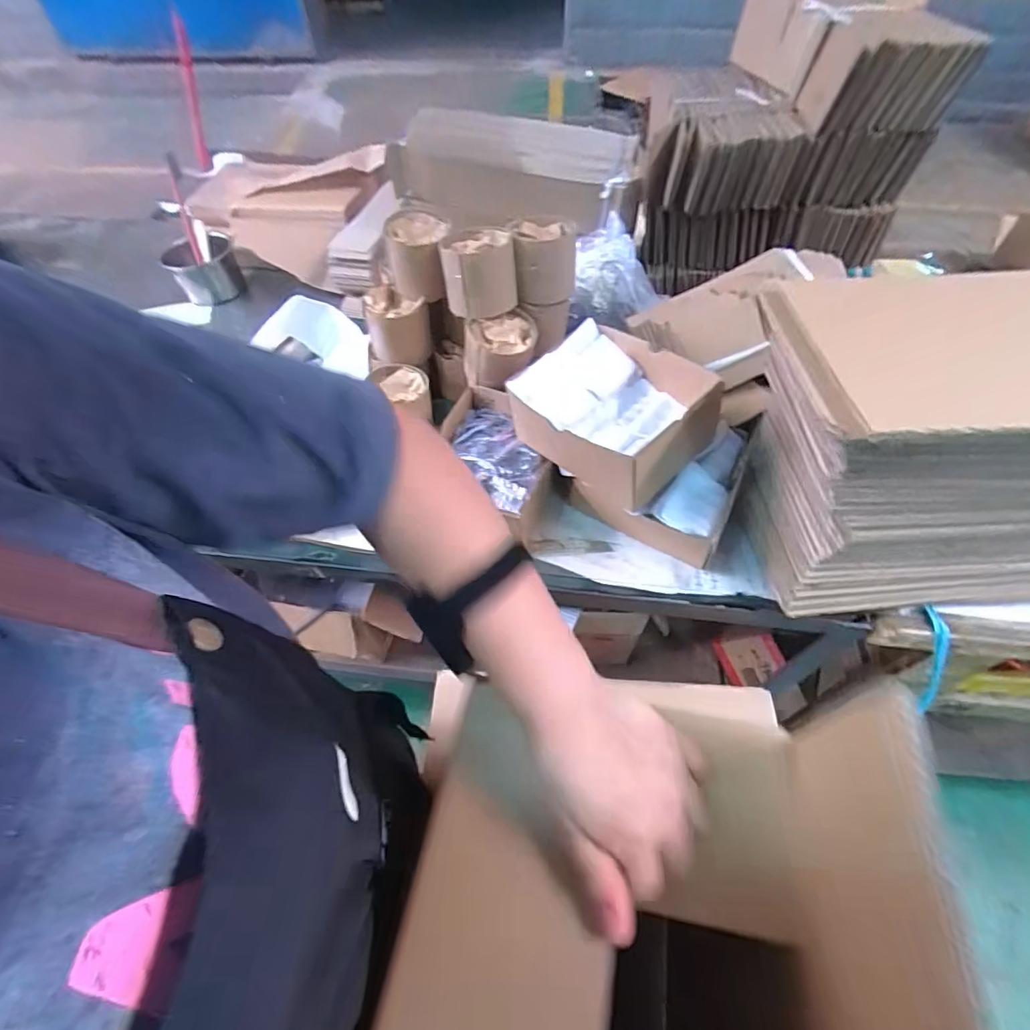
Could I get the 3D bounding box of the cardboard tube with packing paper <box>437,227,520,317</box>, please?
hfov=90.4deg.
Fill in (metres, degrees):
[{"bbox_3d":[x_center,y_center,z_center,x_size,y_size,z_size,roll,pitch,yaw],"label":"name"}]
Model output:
[{"bbox_3d":[-0.049,-0.325,0.682,0.096,0.077,0.096,-3,56,-1],"label":"cardboard tube with packing paper"}]

